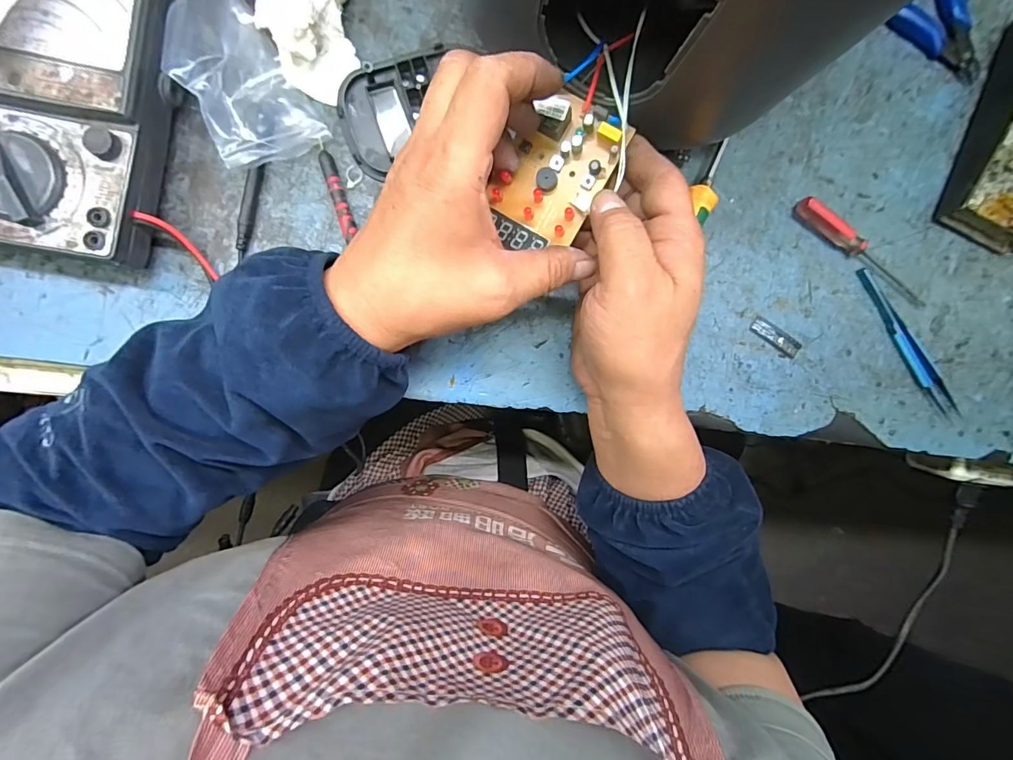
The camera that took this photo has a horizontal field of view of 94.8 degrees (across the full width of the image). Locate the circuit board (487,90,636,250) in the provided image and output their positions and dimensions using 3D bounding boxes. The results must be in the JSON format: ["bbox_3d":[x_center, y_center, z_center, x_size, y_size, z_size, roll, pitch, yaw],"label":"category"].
[{"bbox_3d":[0.028,-0.117,0.269,0.055,0.022,0.086,35,97,-4],"label":"circuit board"}]

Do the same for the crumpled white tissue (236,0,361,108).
[{"bbox_3d":[-0.122,-0.222,0.290,0.063,0.033,0.066,39,88,-6],"label":"crumpled white tissue"}]

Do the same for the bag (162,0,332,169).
[{"bbox_3d":[-0.162,-0.182,0.281,0.060,0.040,0.104,-32,95,-3],"label":"bag"}]

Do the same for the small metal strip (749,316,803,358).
[{"bbox_3d":[0.196,-0.031,0.337,0.041,0.004,0.014,33,89,-6],"label":"small metal strip"}]

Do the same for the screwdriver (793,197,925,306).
[{"bbox_3d":[0.259,-0.091,0.336,0.121,0.013,0.012,34,89,-6],"label":"screwdriver"}]

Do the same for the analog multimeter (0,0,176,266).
[{"bbox_3d":[-0.258,-0.155,0.267,0.117,0.047,0.171,8,91,-6],"label":"analog multimeter"}]

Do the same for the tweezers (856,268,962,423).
[{"bbox_3d":[0.297,-0.026,0.344,0.016,0.006,0.131,-37,95,-3],"label":"tweezers"}]

